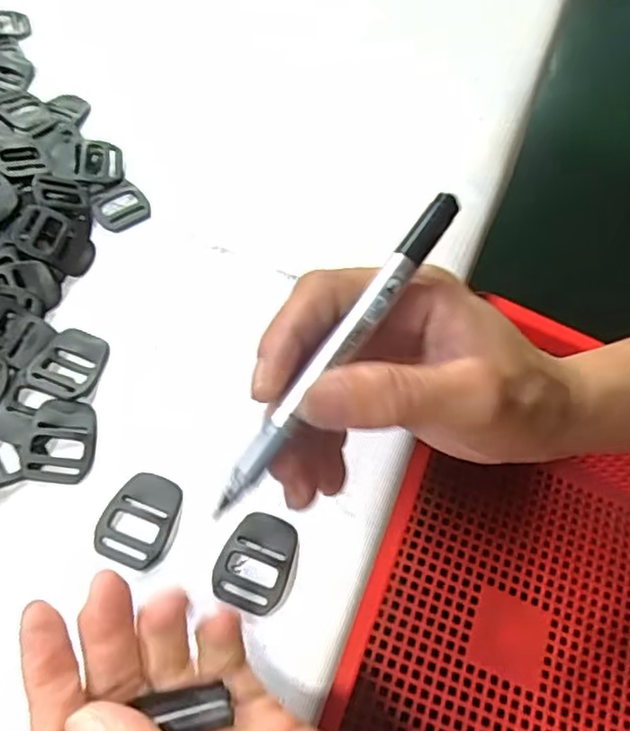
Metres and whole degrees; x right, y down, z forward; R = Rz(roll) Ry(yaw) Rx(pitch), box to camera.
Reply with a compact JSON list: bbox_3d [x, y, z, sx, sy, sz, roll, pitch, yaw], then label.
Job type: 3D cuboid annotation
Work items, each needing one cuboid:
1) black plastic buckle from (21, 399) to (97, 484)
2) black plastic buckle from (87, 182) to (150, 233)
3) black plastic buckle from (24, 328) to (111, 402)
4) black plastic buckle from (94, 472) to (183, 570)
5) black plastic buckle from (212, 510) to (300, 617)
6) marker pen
[{"bbox_3d":[-0.111,0.033,0.283,0.027,0.008,0.038,10,64,-17],"label":"black plastic buckle"},{"bbox_3d":[-0.108,-0.089,0.353,0.029,0.005,0.027,-38,68,-20],"label":"black plastic buckle"},{"bbox_3d":[-0.115,-0.002,0.300,0.025,0.009,0.037,16,61,8],"label":"black plastic buckle"},{"bbox_3d":[-0.073,0.064,0.268,0.028,0.007,0.038,18,62,9],"label":"black plastic buckle"},{"bbox_3d":[-0.024,0.080,0.261,0.028,0.007,0.038,16,61,8],"label":"black plastic buckle"},{"bbox_3d":[0.007,-0.006,0.194,0.008,0.006,0.121,35,80,17],"label":"marker pen"}]

